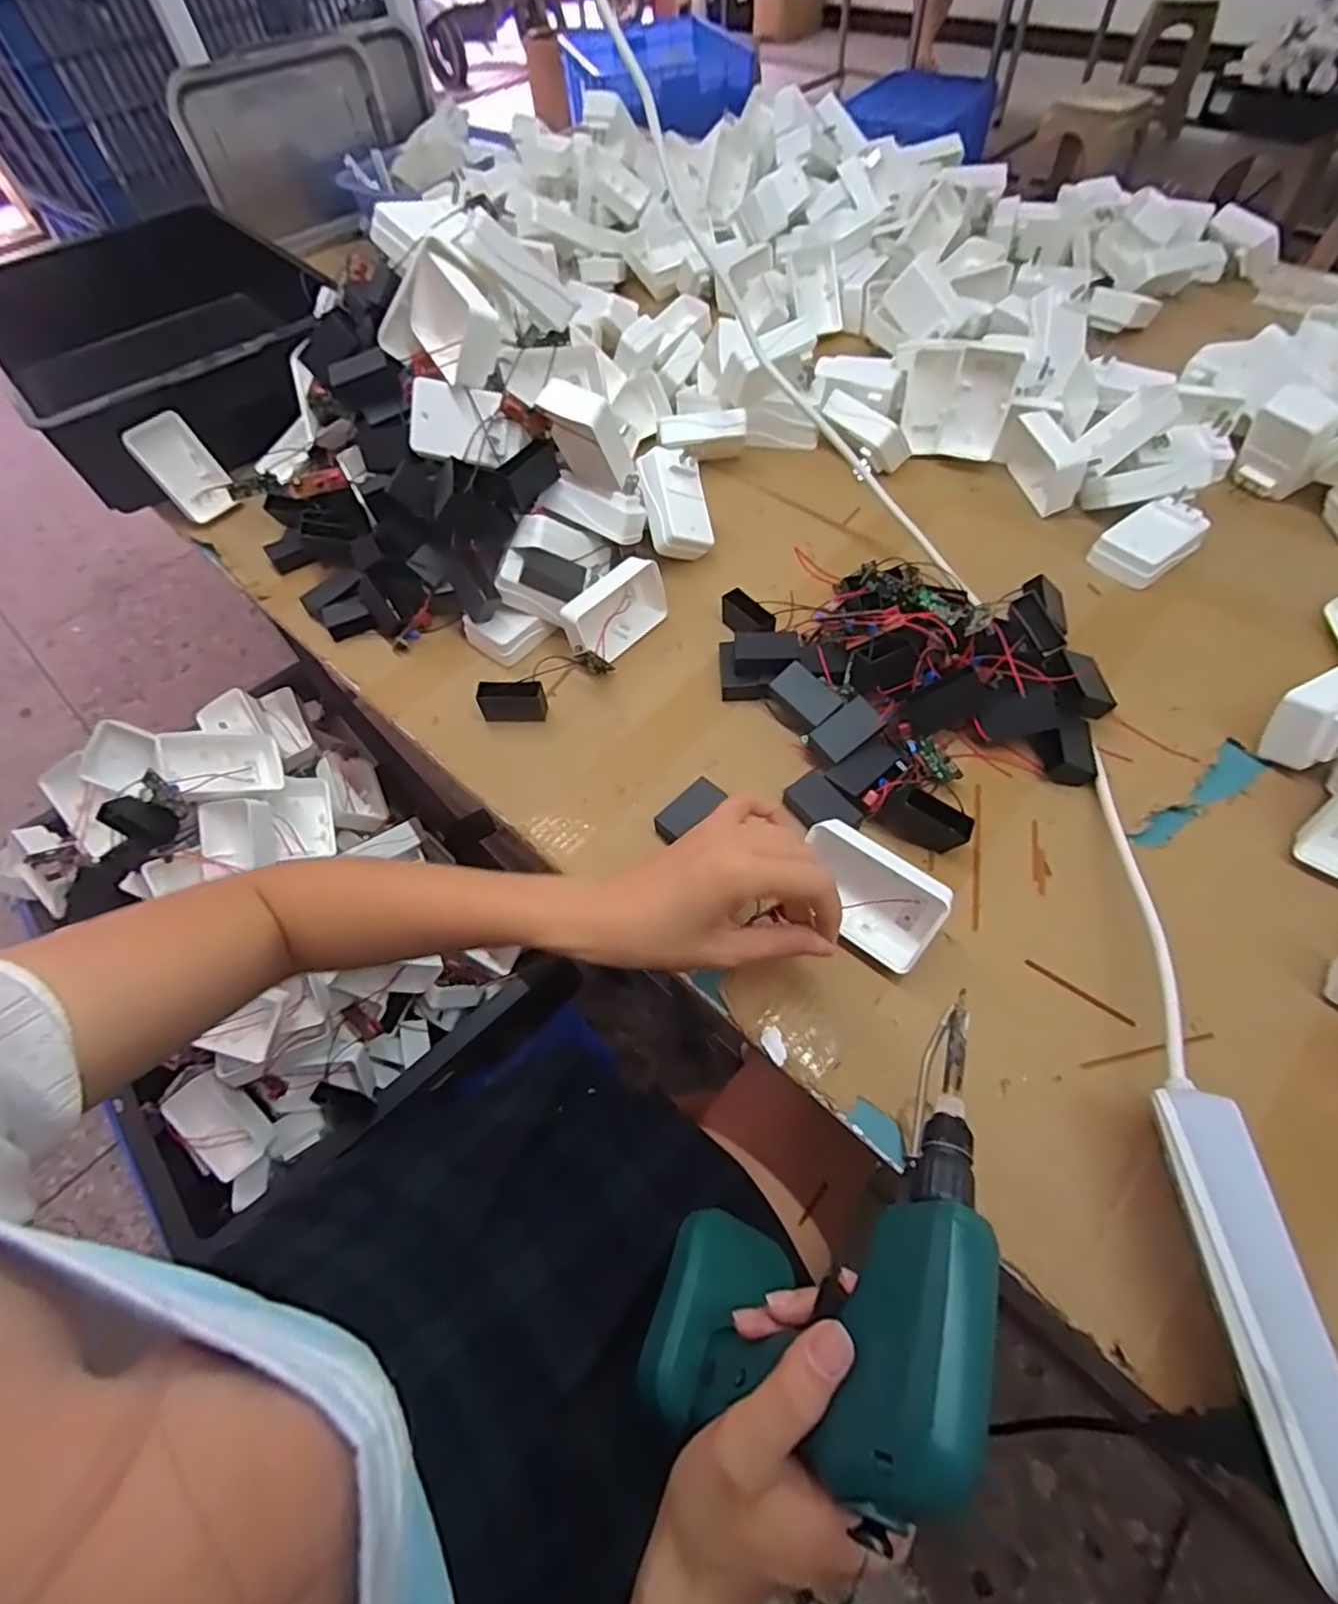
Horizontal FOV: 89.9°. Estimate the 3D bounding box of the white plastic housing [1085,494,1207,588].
[{"bbox_3d":[0.412,-0.224,0.574,0.081,0.030,0.054,-32,62,-15],"label":"white plastic housing"}]

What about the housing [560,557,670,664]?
[{"bbox_3d":[-0.040,-0.152,0.545,0.039,0.055,0.108,39,68,24],"label":"housing"}]

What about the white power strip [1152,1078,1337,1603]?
[{"bbox_3d":[0.242,0.206,0.271,0.030,0.029,0.169,1,58,4],"label":"white power strip"}]

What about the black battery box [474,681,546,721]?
[{"bbox_3d":[-0.122,-0.079,0.520,0.049,0.033,0.015,-3,58,2],"label":"black battery box"}]

